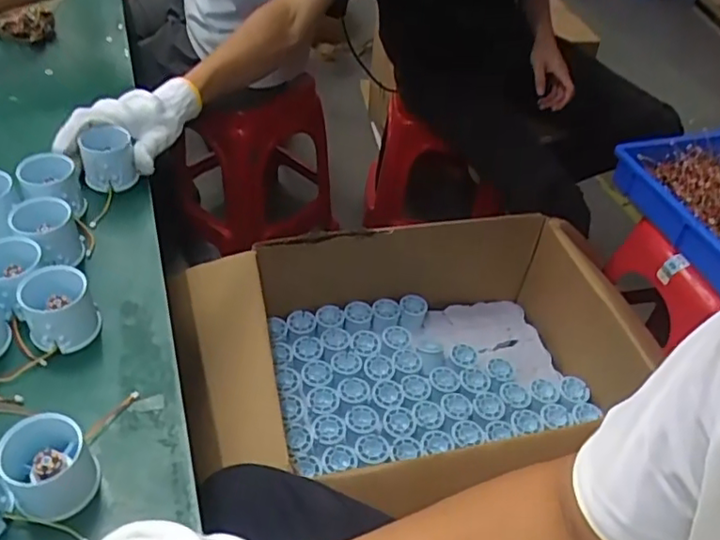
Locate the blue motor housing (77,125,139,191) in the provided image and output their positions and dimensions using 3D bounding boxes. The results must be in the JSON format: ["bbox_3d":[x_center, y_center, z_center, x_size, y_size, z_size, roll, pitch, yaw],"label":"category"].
[{"bbox_3d":[-0.269,-0.114,0.652,0.050,0.057,0.046,-5,46,-12],"label":"blue motor housing"}]

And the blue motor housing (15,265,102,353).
[{"bbox_3d":[-0.247,0.033,0.503,0.054,0.053,0.052,-21,52,-25],"label":"blue motor housing"}]

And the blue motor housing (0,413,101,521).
[{"bbox_3d":[-0.207,0.133,0.408,0.052,0.054,0.048,4,45,-4],"label":"blue motor housing"}]

